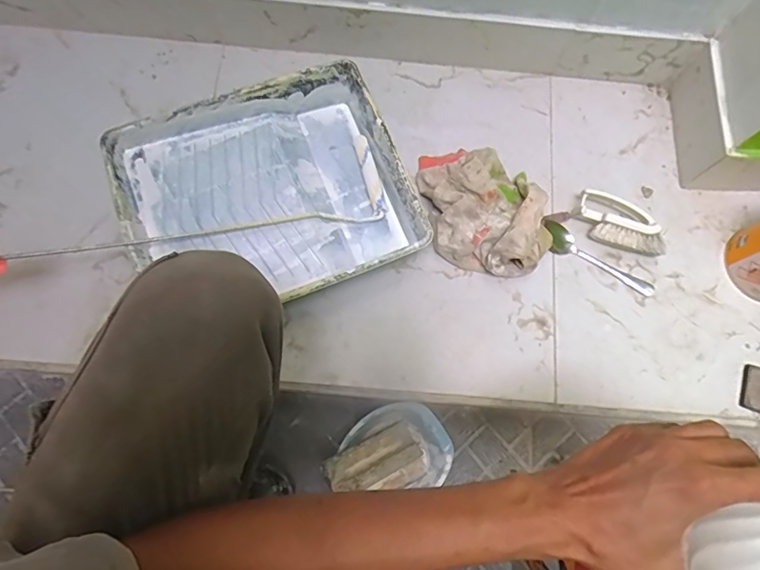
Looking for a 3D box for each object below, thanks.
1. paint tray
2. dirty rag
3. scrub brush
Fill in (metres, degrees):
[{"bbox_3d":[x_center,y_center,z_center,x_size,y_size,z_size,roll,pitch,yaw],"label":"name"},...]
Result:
[{"bbox_3d":[-0.140,-0.108,0.632,0.335,0.076,0.282,-21,77,-8],"label":"paint tray"},{"bbox_3d":[0.140,-0.107,0.640,0.149,0.078,0.191,-12,76,-5],"label":"dirty rag"},{"bbox_3d":[0.325,-0.077,0.658,0.129,0.040,0.063,29,76,6],"label":"scrub brush"}]

